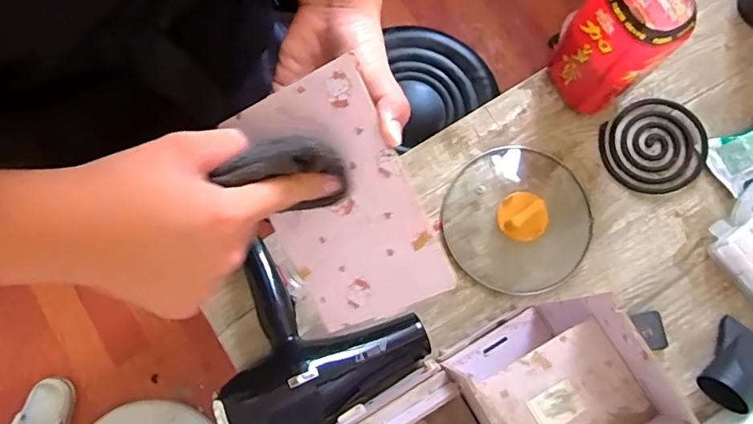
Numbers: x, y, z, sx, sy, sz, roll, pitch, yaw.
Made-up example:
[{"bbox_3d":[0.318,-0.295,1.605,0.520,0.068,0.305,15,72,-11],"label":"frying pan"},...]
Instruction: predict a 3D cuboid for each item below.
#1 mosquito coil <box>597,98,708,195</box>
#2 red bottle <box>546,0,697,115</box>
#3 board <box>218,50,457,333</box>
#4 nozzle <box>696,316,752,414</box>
[{"bbox_3d":[0.310,-0.074,0.594,0.108,0.011,0.104,0,80,0],"label":"mosquito coil"},{"bbox_3d":[0.238,-0.170,0.507,0.076,0.216,0.086,-27,81,-4],"label":"red bottle"},{"bbox_3d":[-0.024,-0.004,0.339,0.096,0.006,0.158,-22,100,16],"label":"board"},{"bbox_3d":[0.356,0.154,0.517,0.079,0.049,0.065,-43,82,-7],"label":"nozzle"}]

